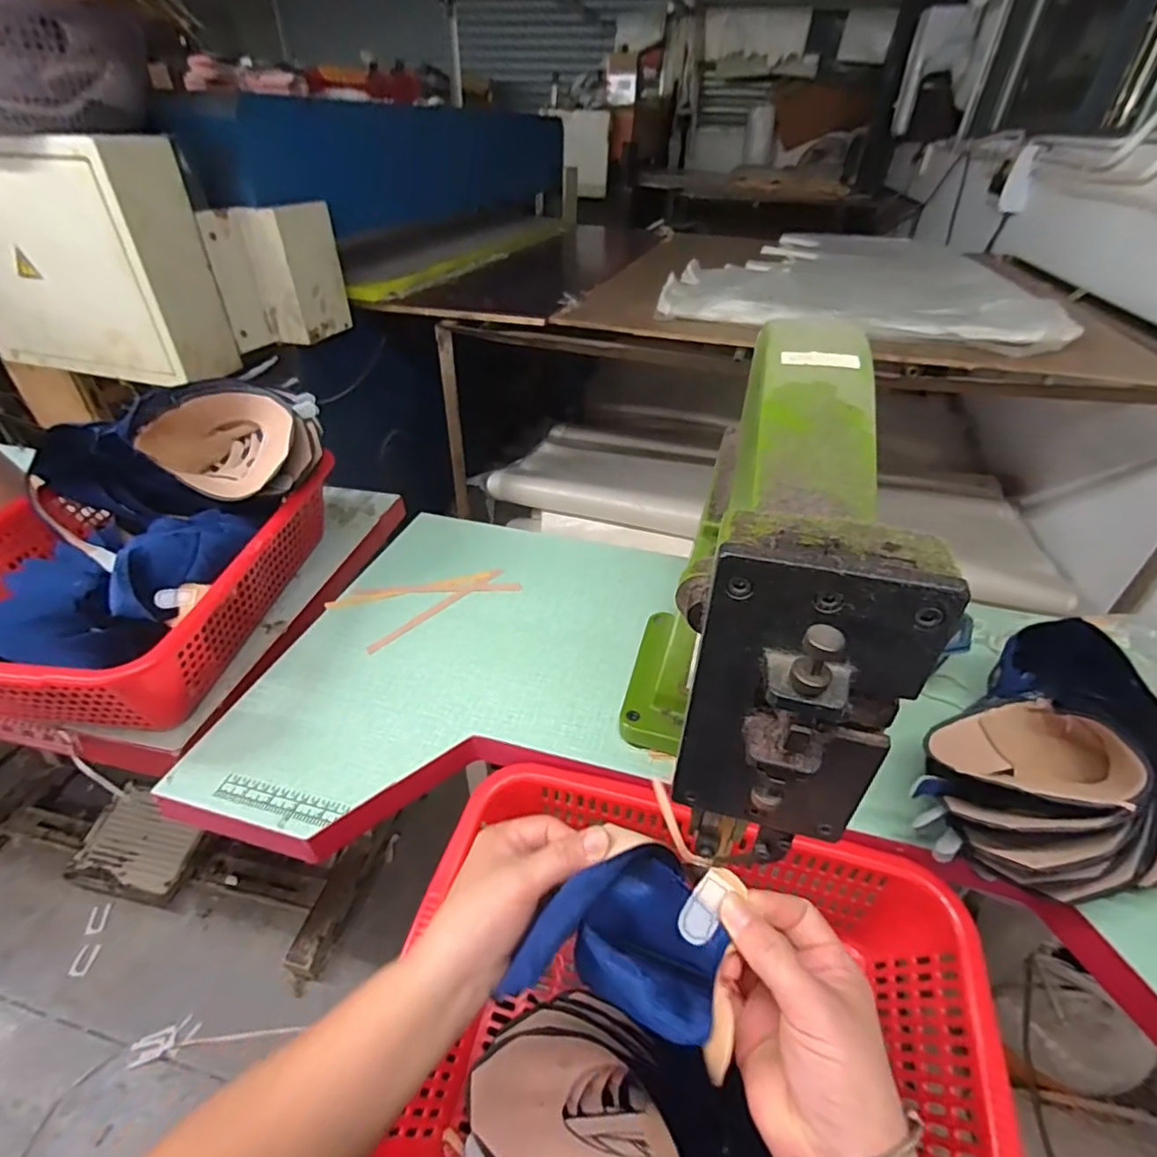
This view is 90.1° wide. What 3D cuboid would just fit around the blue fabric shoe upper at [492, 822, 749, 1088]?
[{"bbox_3d":[0.026,0.189,0.308,0.113,0.056,0.079,14,40,15],"label":"blue fabric shoe upper"}]

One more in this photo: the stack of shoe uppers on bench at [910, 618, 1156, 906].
[{"bbox_3d":[0.412,0.150,0.473,0.274,0.114,0.178,-26,46,-31],"label":"stack of shoe uppers on bench"}]

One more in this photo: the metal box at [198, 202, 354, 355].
[{"bbox_3d":[-0.596,-0.610,1.176,0.094,0.236,0.245,16,41,17],"label":"metal box"}]

